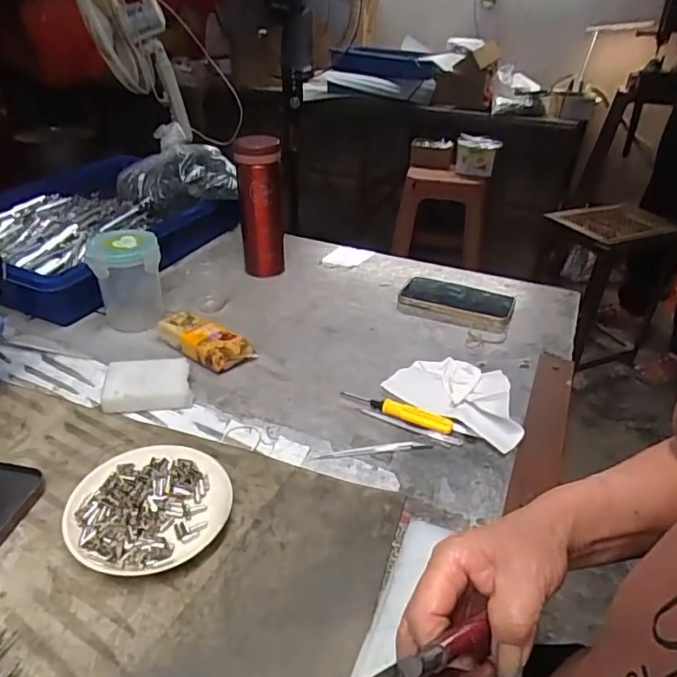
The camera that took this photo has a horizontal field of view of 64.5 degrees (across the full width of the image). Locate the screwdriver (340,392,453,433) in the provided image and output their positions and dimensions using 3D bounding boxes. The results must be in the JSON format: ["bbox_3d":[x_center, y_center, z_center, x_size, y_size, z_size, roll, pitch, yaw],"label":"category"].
[{"bbox_3d":[0.057,0.068,0.532,0.116,0.016,0.015,20,35,24],"label":"screwdriver"}]

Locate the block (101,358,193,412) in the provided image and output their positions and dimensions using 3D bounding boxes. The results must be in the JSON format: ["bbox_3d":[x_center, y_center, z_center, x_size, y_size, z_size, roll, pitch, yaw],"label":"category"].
[{"bbox_3d":[-0.193,0.046,0.546,0.082,0.025,0.060,-3,32,-10],"label":"block"}]

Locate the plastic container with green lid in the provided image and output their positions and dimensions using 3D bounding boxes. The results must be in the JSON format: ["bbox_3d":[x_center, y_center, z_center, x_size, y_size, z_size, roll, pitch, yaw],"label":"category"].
[{"bbox_3d":[-0.249,-0.066,0.639,0.077,0.109,0.064,-12,35,-23],"label":"plastic container with green lid"}]

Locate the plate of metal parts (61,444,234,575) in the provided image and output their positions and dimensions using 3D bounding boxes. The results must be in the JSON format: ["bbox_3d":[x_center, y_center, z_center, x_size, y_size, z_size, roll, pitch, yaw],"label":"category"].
[{"bbox_3d":[-0.146,0.131,0.421,0.111,0.020,0.121,3,32,-2],"label":"plate of metal parts"}]

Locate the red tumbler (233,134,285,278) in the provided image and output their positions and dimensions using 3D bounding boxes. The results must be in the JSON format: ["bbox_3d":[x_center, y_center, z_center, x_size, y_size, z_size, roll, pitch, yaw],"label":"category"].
[{"bbox_3d":[-0.107,-0.179,0.746,0.064,0.190,0.057,-1,32,-8],"label":"red tumbler"}]

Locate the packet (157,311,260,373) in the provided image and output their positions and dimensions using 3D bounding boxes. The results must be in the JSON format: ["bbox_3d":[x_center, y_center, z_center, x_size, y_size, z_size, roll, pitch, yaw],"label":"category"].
[{"bbox_3d":[-0.154,0.000,0.615,0.113,0.033,0.049,26,38,31],"label":"packet"}]

